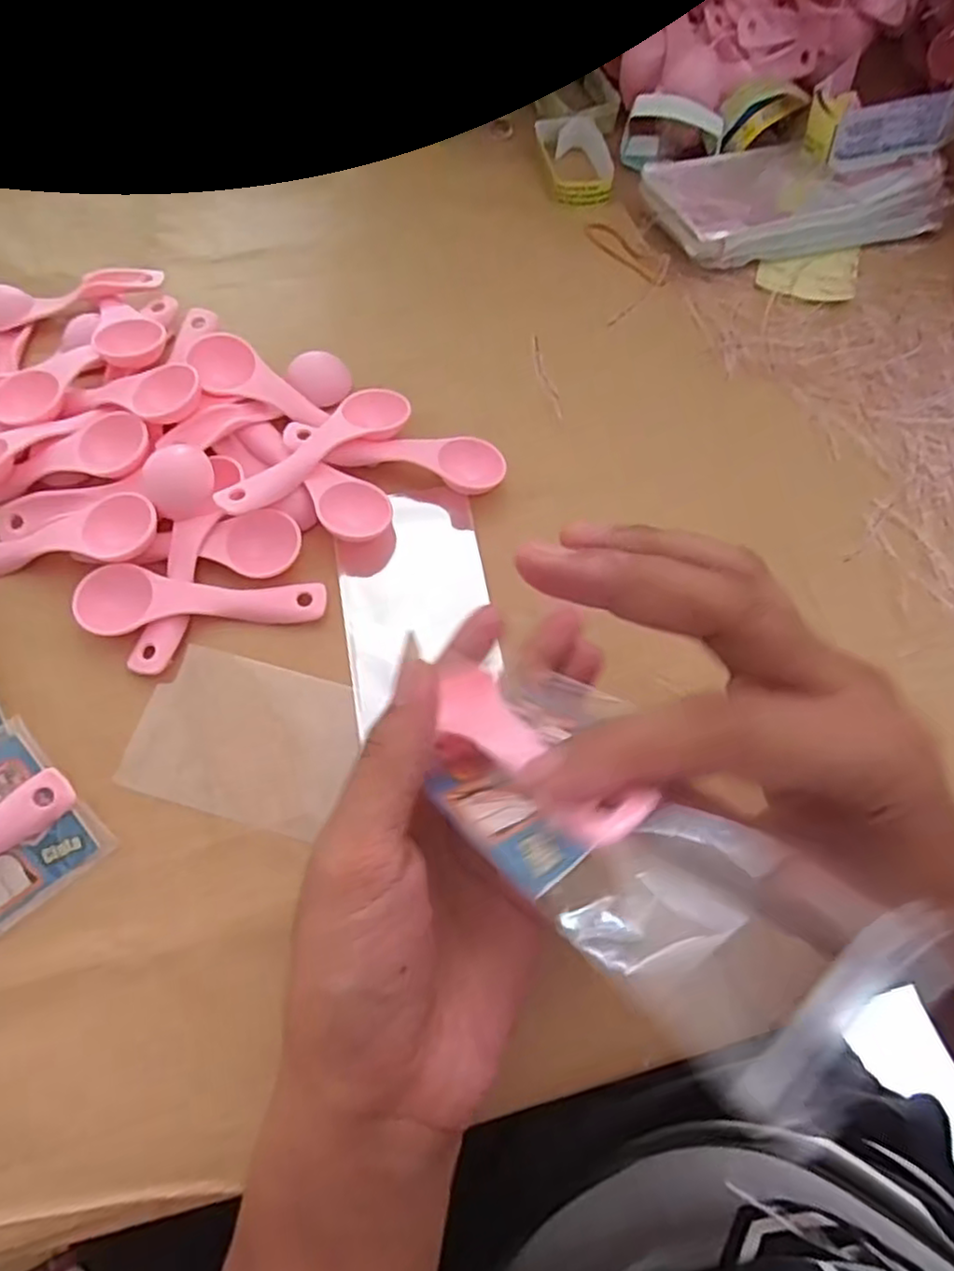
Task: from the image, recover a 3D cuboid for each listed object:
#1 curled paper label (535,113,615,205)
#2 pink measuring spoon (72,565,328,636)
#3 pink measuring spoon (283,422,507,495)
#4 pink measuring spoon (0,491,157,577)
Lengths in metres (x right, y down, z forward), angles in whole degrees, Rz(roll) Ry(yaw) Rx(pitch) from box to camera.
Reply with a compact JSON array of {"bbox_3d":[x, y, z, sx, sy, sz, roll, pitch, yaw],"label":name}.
[{"bbox_3d":[0.069,-0.321,0.464,0.043,0.019,0.068,-10,67,-7],"label":"curled paper label"},{"bbox_3d":[-0.129,-0.019,0.327,0.111,0.011,0.032,-6,66,-5],"label":"pink measuring spoon"},{"bbox_3d":[-0.042,-0.094,0.360,0.111,0.017,0.033,10,66,2],"label":"pink measuring spoon"},{"bbox_3d":[-0.205,-0.044,0.330,0.106,0.011,0.034,-13,67,5],"label":"pink measuring spoon"}]

